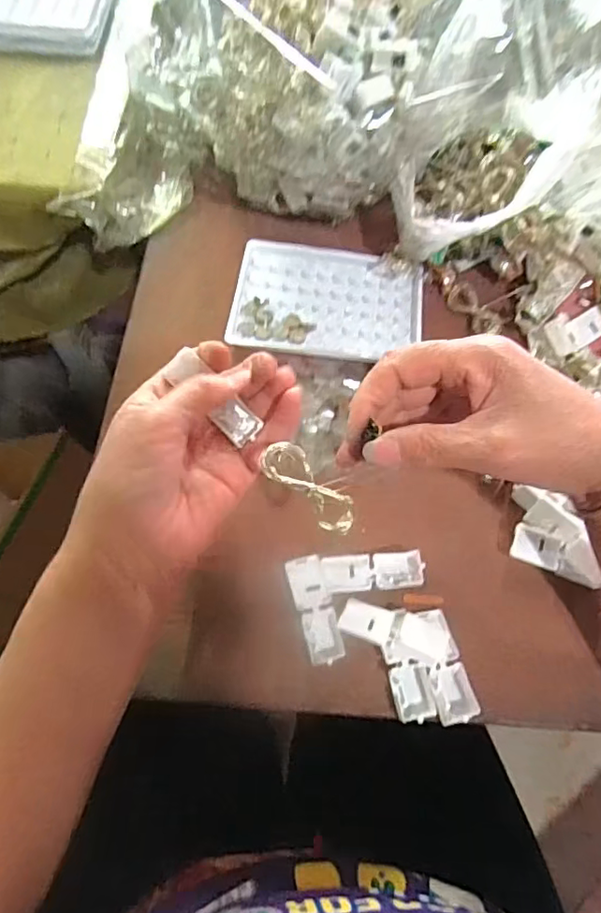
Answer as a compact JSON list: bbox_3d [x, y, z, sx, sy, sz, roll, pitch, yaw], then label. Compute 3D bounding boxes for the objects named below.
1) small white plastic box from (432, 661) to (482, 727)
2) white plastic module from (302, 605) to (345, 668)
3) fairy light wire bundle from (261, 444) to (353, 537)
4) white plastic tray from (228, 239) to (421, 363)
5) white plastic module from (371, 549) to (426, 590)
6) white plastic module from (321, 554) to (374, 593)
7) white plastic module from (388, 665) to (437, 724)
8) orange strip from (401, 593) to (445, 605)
[{"bbox_3d":[0.078,0.121,0.290,0.019,0.018,0.027,-5,65,-5],"label":"small white plastic box"},{"bbox_3d":[0.012,0.095,0.300,0.017,0.013,0.027,-10,65,-7],"label":"white plastic module"},{"bbox_3d":[0.005,0.014,0.261,0.051,0.010,0.019,41,69,15],"label":"fairy light wire bundle"},{"bbox_3d":[0.020,-0.112,0.403,0.130,0.012,0.096,7,64,1],"label":"white plastic tray"},{"bbox_3d":[0.053,0.064,0.317,0.028,0.014,0.020,-5,65,-5],"label":"white plastic module"},{"bbox_3d":[0.026,0.065,0.316,0.027,0.007,0.021,-5,68,-5],"label":"white plastic module"},{"bbox_3d":[0.058,0.120,0.290,0.020,0.012,0.026,-7,65,-6],"label":"white plastic module"},{"bbox_3d":[0.068,0.080,0.316,0.023,0.004,0.006,4,67,-1],"label":"orange strip"}]

